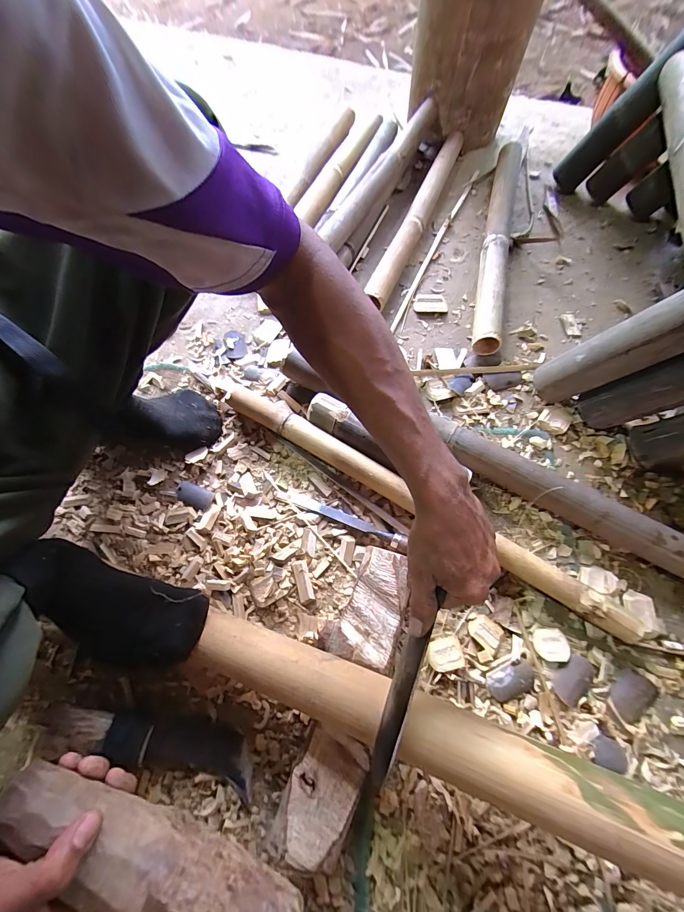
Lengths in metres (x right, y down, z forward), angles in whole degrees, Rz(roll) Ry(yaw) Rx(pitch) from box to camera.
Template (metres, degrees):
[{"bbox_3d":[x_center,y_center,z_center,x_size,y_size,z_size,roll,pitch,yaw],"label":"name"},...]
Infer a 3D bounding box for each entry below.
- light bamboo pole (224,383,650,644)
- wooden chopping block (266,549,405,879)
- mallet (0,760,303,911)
[{"bbox_3d":[0.105,0.065,0.507,0.689,0.040,0.044,30,71,13],"label":"light bamboo pole"},{"bbox_3d":[0.010,0.272,0.409,0.083,0.063,0.312,16,68,8],"label":"wooden chopping block"},{"bbox_3d":[-0.149,0.319,0.261,0.246,0.042,0.055,30,72,0],"label":"mallet"}]

